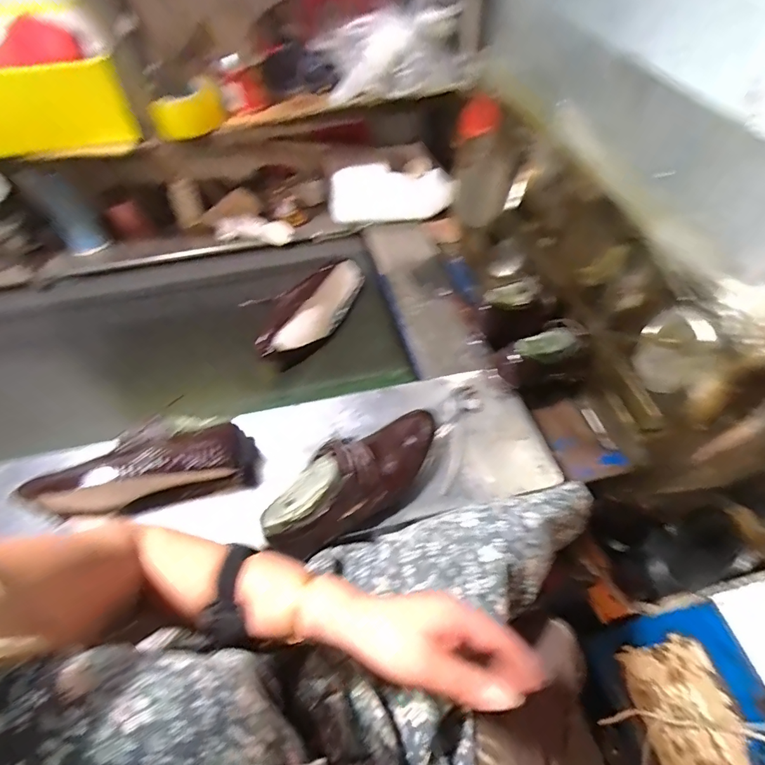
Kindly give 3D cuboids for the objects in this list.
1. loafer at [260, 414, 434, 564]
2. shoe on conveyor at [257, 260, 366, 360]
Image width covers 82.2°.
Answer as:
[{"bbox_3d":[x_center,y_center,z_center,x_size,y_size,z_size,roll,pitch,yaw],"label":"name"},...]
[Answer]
[{"bbox_3d":[-0.027,0.120,0.572,0.269,0.087,0.084,-30,58,-34],"label":"loafer"},{"bbox_3d":[-0.130,-0.136,0.820,0.084,0.081,0.272,21,57,15],"label":"shoe on conveyor"}]

